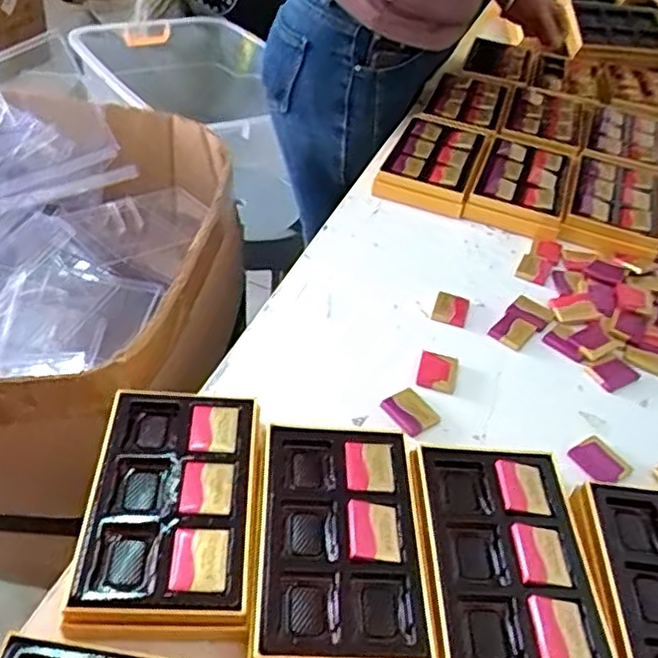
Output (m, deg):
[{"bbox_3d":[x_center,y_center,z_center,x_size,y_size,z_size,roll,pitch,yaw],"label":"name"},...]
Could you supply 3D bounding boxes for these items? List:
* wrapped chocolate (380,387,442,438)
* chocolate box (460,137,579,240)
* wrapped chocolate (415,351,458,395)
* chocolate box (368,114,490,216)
[{"bbox_3d":[0.064,0.063,0.543,0.029,0.011,0.041,-20,50,-29],"label":"wrapped chocolate"},{"bbox_3d":[0.225,-0.169,0.799,0.104,0.038,0.173,19,43,10],"label":"chocolate box"},{"bbox_3d":[0.092,0.035,0.580,0.032,0.008,0.043,16,42,7],"label":"wrapped chocolate"},{"bbox_3d":[0.130,-0.203,0.836,0.104,0.039,0.178,18,42,10],"label":"chocolate box"}]

